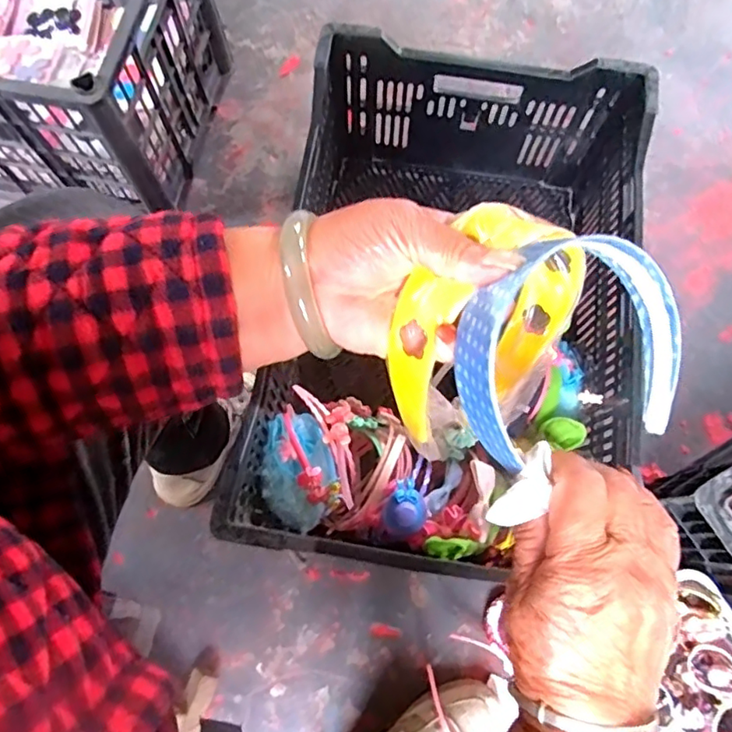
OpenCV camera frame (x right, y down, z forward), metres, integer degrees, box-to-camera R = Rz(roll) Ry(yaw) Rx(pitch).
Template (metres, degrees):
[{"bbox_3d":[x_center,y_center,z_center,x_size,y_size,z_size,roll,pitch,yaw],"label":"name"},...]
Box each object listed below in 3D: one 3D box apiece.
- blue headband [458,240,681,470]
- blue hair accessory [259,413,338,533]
[{"bbox_3d":[0.100,-0.009,0.273,0.115,0.027,0.101,-10,107,-18],"label":"blue headband"},{"bbox_3d":[-0.075,0.118,0.627,0.081,0.043,0.120,-19,75,-6],"label":"blue hair accessory"}]

